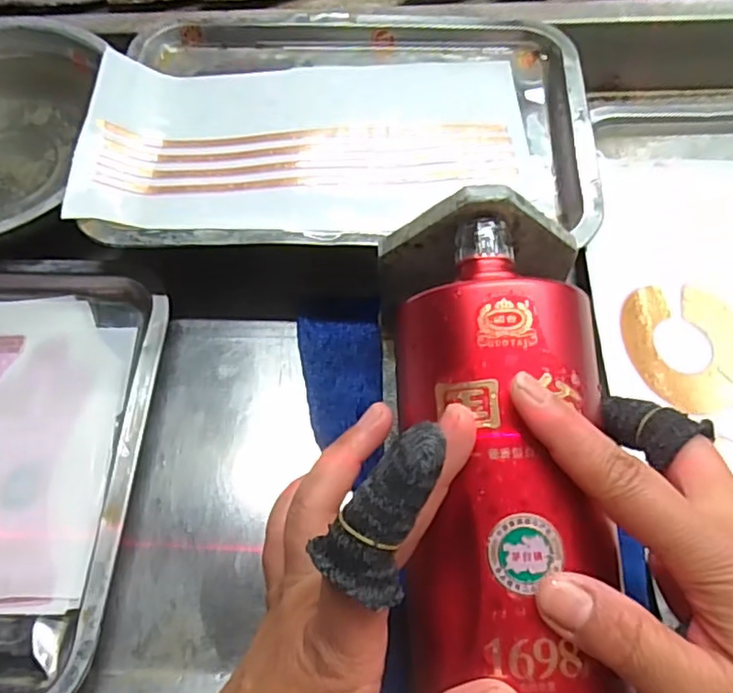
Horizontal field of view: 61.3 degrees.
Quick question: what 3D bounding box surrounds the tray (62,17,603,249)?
[{"bbox_3d":[-0.018,-0.143,0.396,0.301,0.019,0.200,1,60,1],"label":"tray"}]

